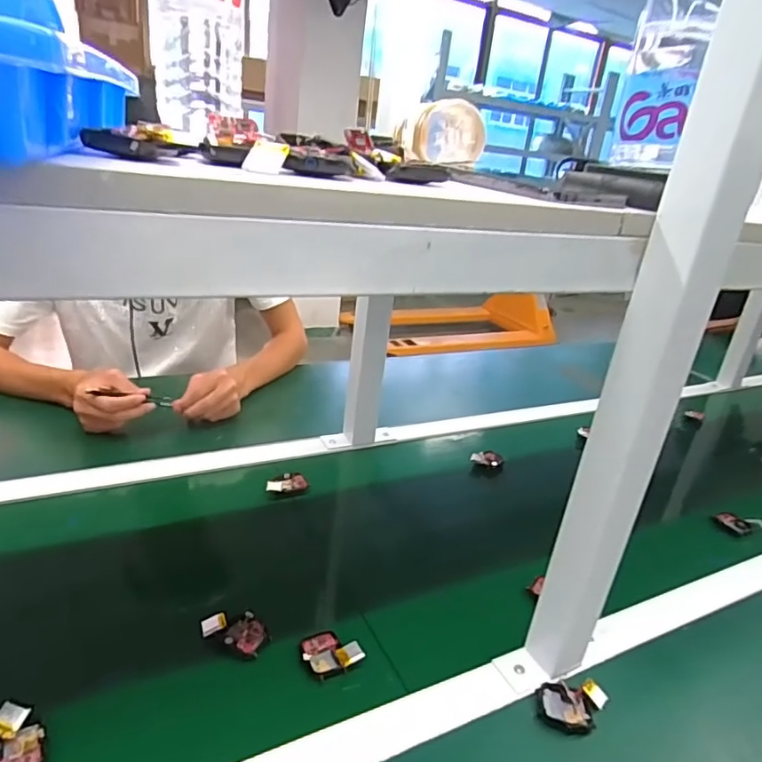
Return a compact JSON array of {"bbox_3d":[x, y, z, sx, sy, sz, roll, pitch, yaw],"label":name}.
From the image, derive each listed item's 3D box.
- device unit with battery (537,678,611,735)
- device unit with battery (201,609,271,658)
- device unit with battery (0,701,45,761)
[{"bbox_3d":[0.171,0.285,0.497,0.063,0.015,0.043,2,24,-12],"label":"device unit with battery"},{"bbox_3d":[-0.137,0.233,0.532,0.063,0.011,0.037,15,25,16],"label":"device unit with battery"},{"bbox_3d":[-0.271,0.265,0.416,0.034,0.017,0.052,-6,27,-28],"label":"device unit with battery"}]

